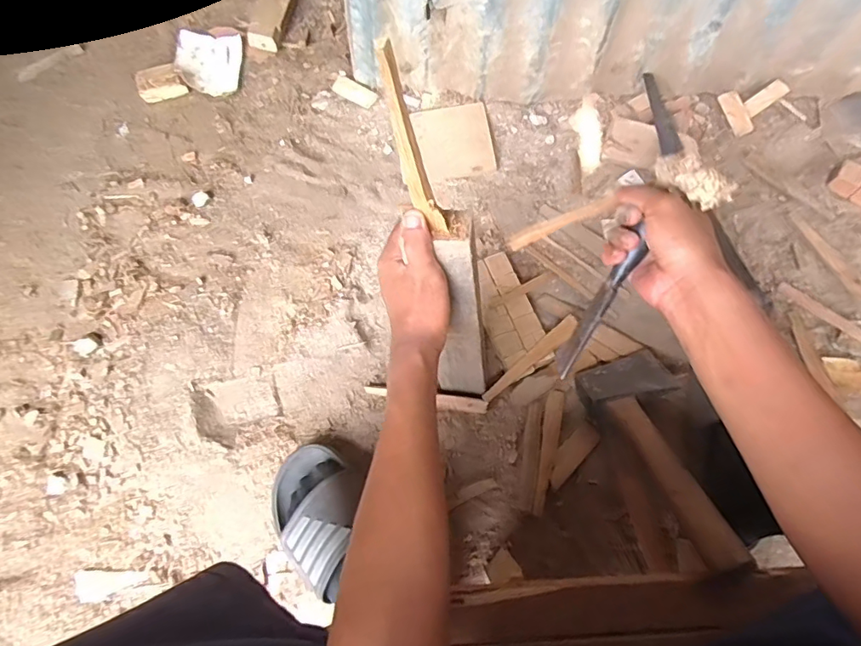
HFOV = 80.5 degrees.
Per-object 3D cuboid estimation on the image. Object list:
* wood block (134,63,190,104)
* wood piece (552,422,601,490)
[{"bbox_3d":[-0.417,-0.370,0.790,0.068,0.032,0.044,-20,74,-9],"label":"wood block"},{"bbox_3d":[0.169,0.157,0.607,0.029,0.007,0.086,42,75,11],"label":"wood piece"}]

